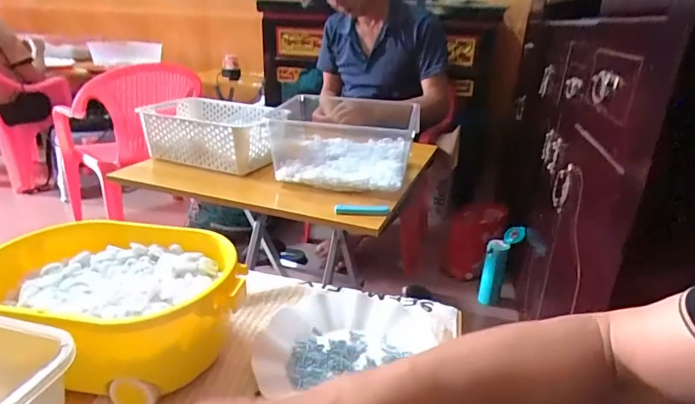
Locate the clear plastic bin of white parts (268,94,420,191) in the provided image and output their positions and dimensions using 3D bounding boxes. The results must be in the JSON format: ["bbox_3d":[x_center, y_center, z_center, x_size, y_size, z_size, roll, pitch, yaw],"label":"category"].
[{"bbox_3d":[-0.008,-0.140,1.008,0.327,0.115,0.319,2,22,-1],"label":"clear plastic bin of white parts"}]

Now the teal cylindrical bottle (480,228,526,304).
[{"bbox_3d":[0.477,0.212,1.392,0.097,0.269,0.090,12,24,22],"label":"teal cylindrical bottle"}]

